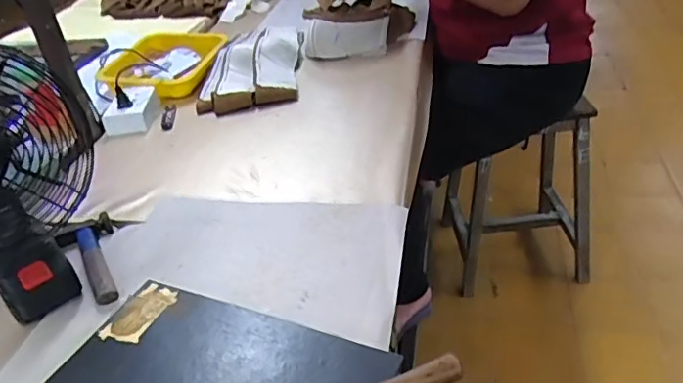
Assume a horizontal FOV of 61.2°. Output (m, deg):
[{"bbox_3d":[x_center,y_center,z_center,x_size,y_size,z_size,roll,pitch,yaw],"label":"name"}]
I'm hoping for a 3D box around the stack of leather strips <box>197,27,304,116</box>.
[{"bbox_3d":[-0.169,-0.249,1.113,0.175,0.049,0.287,-3,35,4],"label":"stack of leather strips"}]

